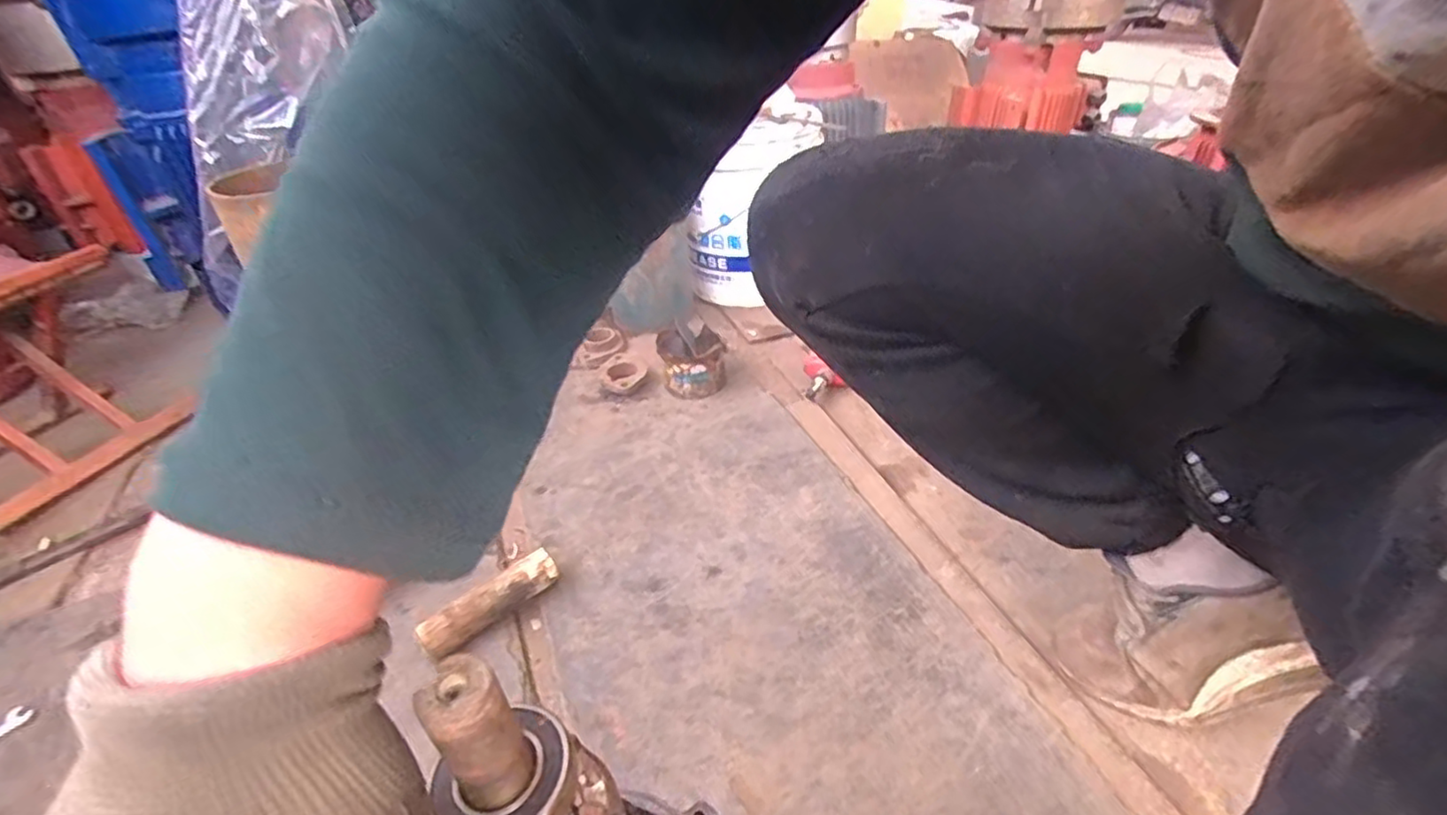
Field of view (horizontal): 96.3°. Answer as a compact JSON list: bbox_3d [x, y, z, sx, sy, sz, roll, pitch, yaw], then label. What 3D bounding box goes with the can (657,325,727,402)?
[{"bbox_3d":[-0.048,-0.075,1.032,0.101,0.083,0.089,-8,35,-4],"label":"can"}]

